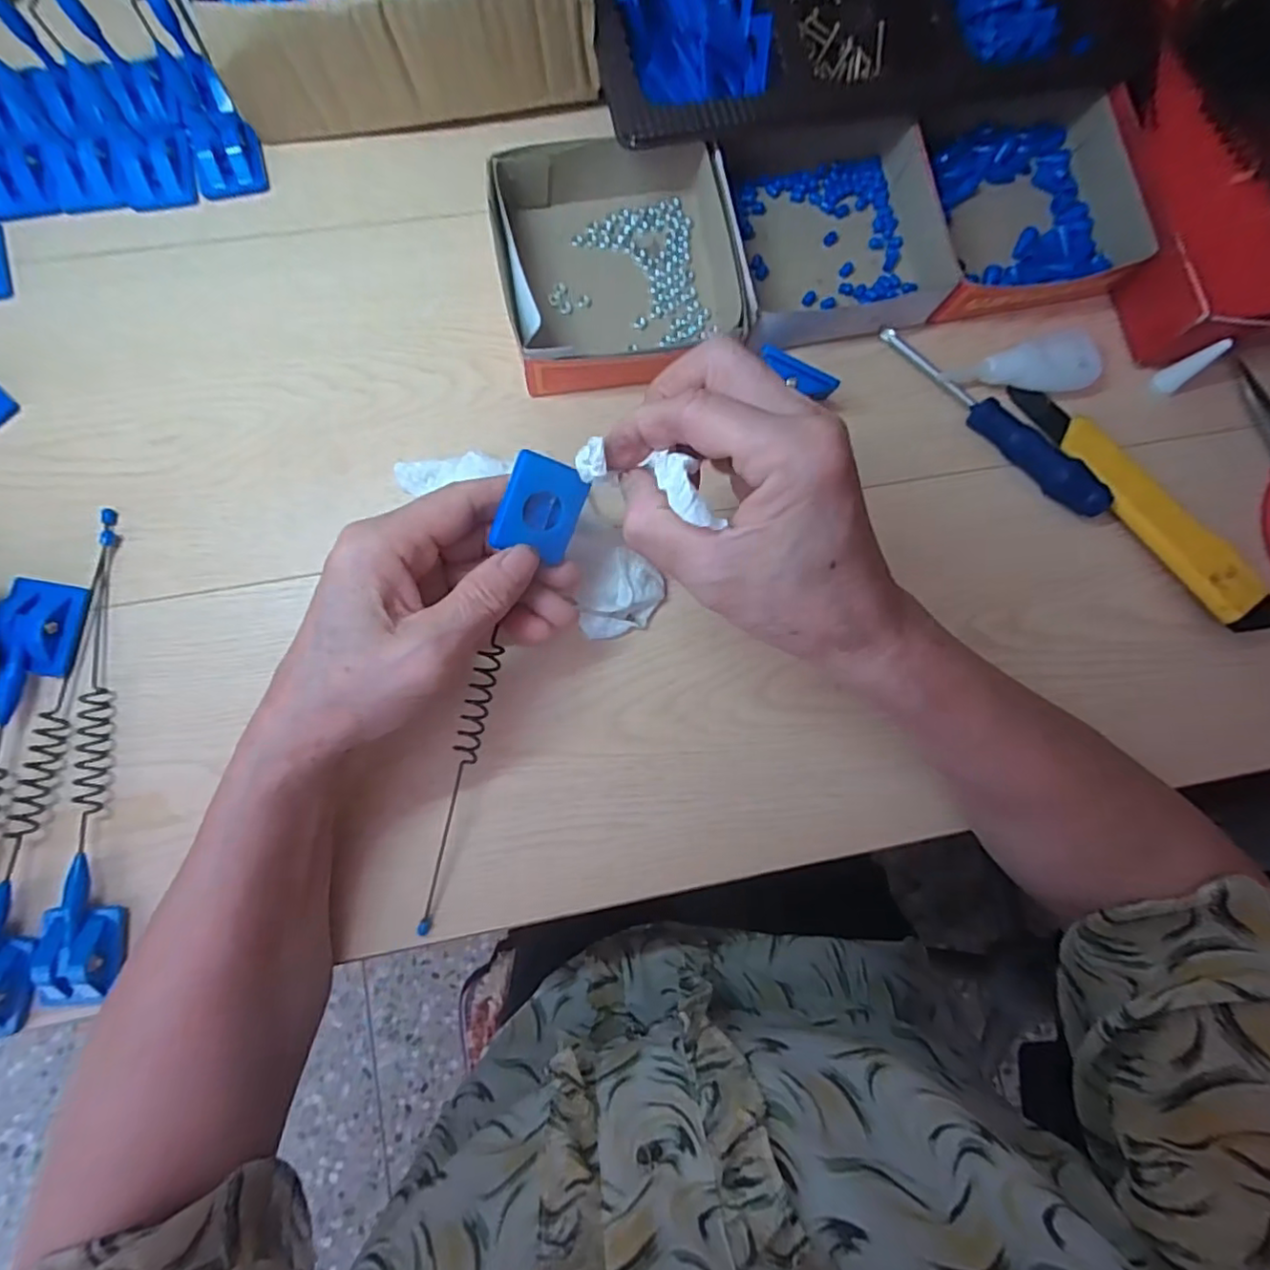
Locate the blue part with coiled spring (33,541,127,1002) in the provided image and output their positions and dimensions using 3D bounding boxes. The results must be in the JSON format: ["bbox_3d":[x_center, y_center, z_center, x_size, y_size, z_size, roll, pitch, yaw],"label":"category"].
[{"bbox_3d":[-0.265,0.060,0.292,0.029,0.016,0.218,-5,85,-4],"label":"blue part with coiled spring"}]

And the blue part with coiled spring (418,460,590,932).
[{"bbox_3d":[-0.069,0.033,0.289,0.030,0.022,0.231,18,103,-1],"label":"blue part with coiled spring"}]

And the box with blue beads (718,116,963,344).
[{"bbox_3d":[0.116,-0.235,0.347,0.129,0.035,0.128,-13,85,-5],"label":"box with blue beads"}]

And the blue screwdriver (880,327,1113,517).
[{"bbox_3d":[0.204,-0.124,0.344,0.023,0.017,0.153,-43,88,-6],"label":"blue screwdriver"}]

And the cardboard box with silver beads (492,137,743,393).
[{"bbox_3d":[-0.007,-0.201,0.330,0.124,0.033,0.133,-12,85,-4],"label":"cardboard box with silver beads"}]

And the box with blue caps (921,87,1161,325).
[{"bbox_3d":[0.221,-0.255,0.353,0.110,0.033,0.130,-9,85,-4],"label":"box with blue caps"}]

